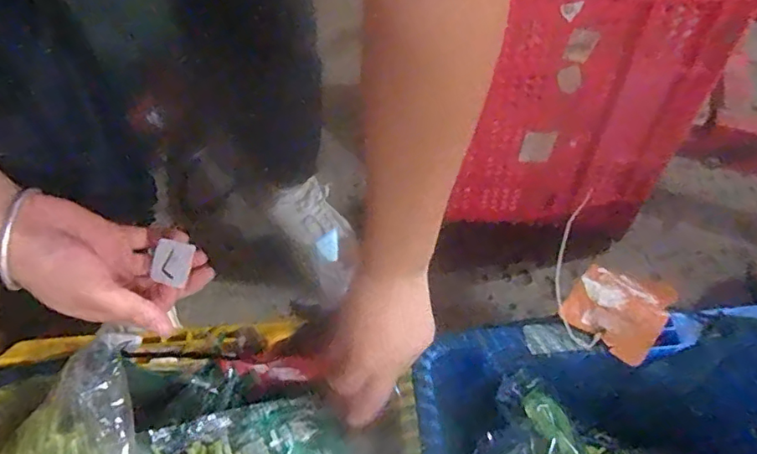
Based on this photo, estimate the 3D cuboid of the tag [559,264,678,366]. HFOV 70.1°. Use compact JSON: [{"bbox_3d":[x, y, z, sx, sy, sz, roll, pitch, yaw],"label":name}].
[{"bbox_3d":[0.219,0.068,0.489,0.077,0.023,0.090,37,65,19],"label":"tag"}]

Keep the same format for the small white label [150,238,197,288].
[{"bbox_3d":[-0.140,0.024,0.364,0.033,0.004,0.027,6,80,28],"label":"small white label"}]

